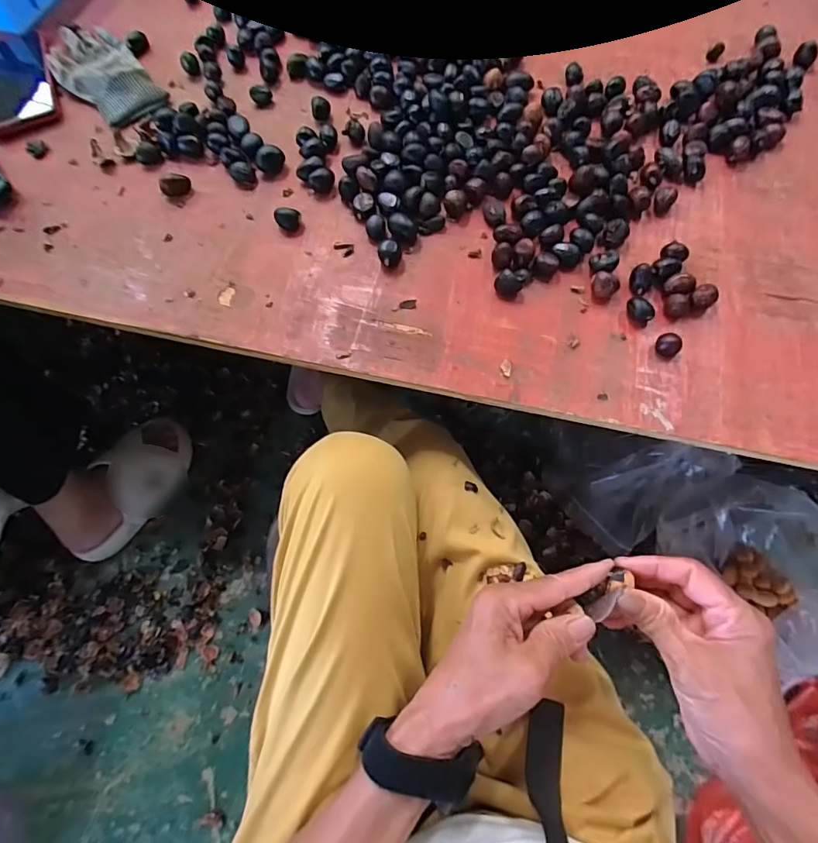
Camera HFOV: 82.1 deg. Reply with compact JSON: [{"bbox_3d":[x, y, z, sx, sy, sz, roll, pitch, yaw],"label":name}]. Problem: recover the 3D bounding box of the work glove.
[{"bbox_3d":[-0.355,-0.402,0.546,0.086,0.019,0.194,-38,72,-13],"label":"work glove"}]

